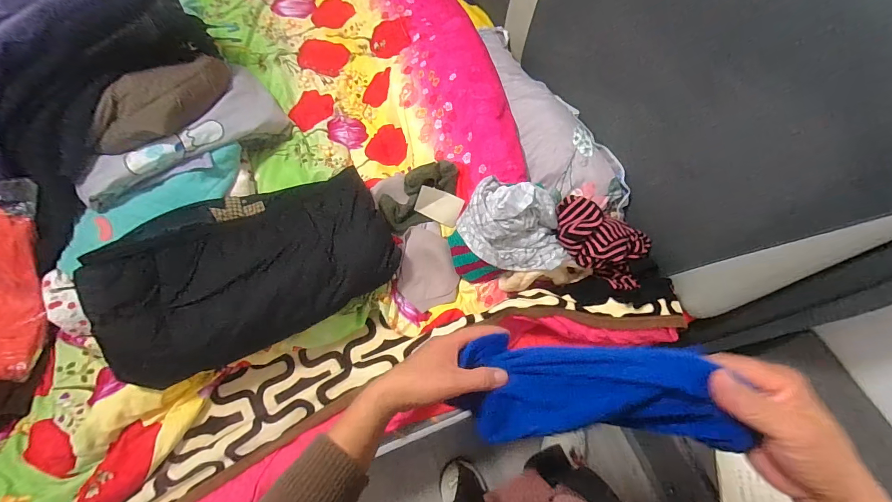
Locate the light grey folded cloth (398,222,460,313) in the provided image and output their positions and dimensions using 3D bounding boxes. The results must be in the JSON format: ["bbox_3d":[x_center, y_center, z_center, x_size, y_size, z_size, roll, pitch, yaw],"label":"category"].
[{"bbox_3d":[-0.053,0.037,0.901,0.138,0.024,0.199,-18,88,-5],"label":"light grey folded cloth"}]

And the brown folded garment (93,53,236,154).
[{"bbox_3d":[-0.621,-0.358,0.865,0.100,0.115,0.352,21,50,11],"label":"brown folded garment"}]

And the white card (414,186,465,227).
[{"bbox_3d":[-0.017,-0.109,0.907,0.109,0.010,0.068,22,97,-2],"label":"white card"}]

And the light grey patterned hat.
[{"bbox_3d":[0.148,-0.068,0.789,0.243,0.146,0.186,22,70,11],"label":"light grey patterned hat"}]

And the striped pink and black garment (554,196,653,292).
[{"bbox_3d":[0.343,-0.022,0.825,0.216,0.106,0.154,21,70,11],"label":"striped pink and black garment"}]

